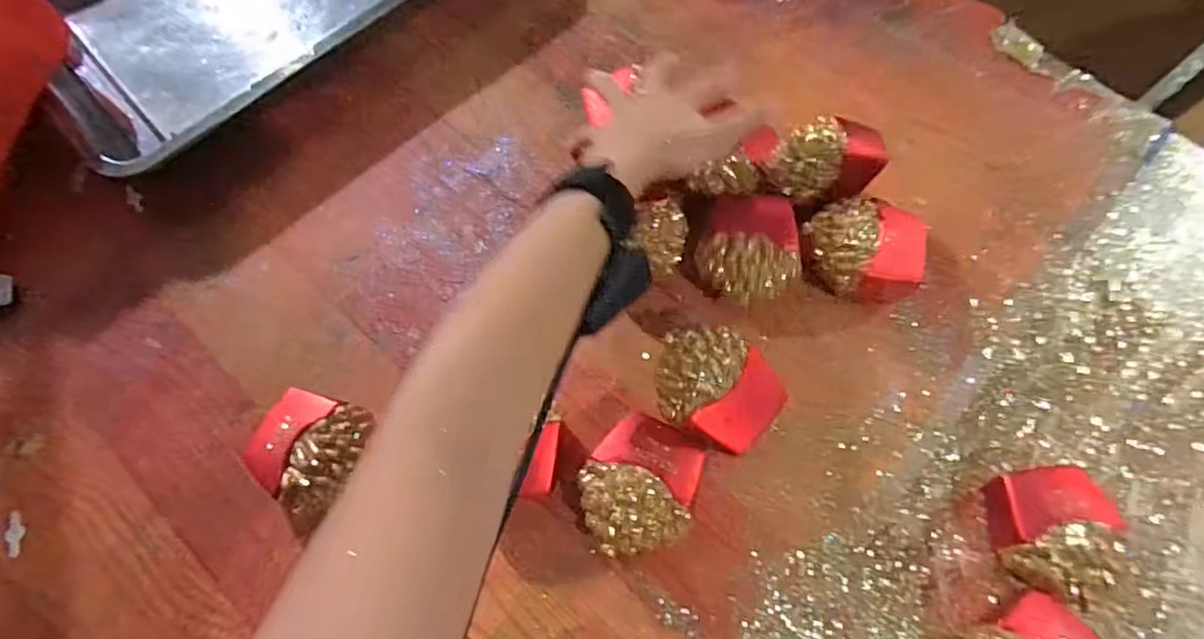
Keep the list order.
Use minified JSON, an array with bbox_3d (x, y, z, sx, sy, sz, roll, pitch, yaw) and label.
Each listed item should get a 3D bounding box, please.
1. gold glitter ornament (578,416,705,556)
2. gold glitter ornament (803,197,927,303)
[{"bbox_3d":[0.023,0.107,0.403,0.067,0.040,0.082,34,72,13],"label":"gold glitter ornament"},{"bbox_3d":[0.190,-0.051,0.468,0.084,0.039,0.067,0,68,1],"label":"gold glitter ornament"}]

